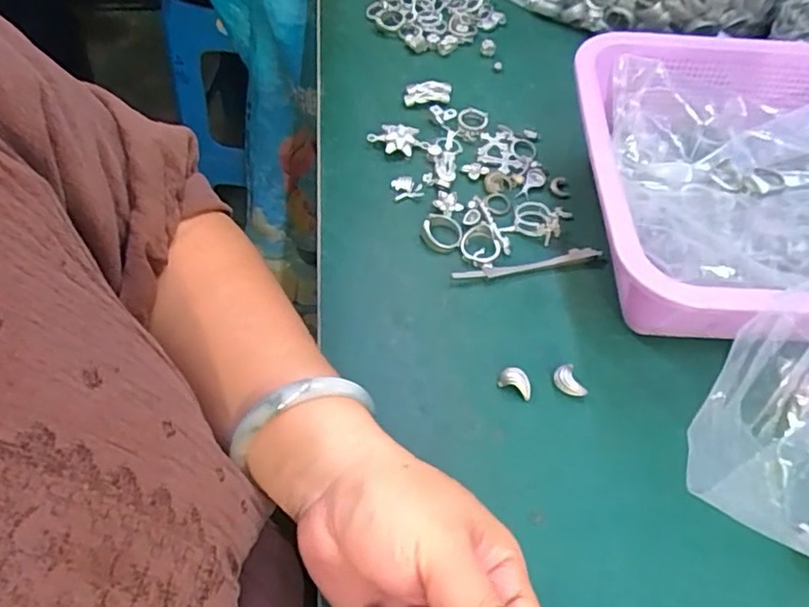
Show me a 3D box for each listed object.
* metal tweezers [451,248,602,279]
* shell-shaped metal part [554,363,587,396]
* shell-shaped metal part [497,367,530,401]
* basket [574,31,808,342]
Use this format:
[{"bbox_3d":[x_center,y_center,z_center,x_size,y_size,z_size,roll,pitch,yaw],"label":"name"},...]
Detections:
[{"bbox_3d":[0.079,-0.025,0.391,0.099,0.005,0.008,-11,58,-9],"label":"metal tweezers"},{"bbox_3d":[0.093,0.045,0.344,0.012,0.010,0.019,-25,60,-17],"label":"shell-shaped metal part"},{"bbox_3d":[0.063,0.044,0.342,0.019,0.011,0.011,23,59,13],"label":"shell-shaped metal part"},{"bbox_3d":[0.254,-0.061,0.373,0.294,0.086,0.239,4,57,0],"label":"basket"}]

